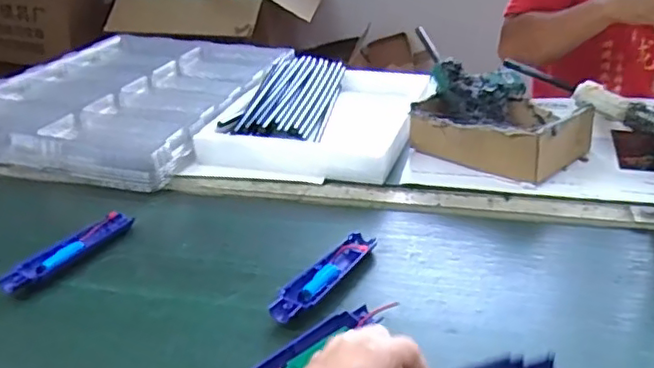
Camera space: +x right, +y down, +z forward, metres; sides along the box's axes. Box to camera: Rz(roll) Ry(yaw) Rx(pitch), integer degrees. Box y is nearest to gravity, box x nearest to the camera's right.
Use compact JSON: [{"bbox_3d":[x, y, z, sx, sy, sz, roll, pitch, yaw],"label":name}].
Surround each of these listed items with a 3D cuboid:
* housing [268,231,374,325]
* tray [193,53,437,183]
[{"bbox_3d":[-0.002,0.096,0.654,0.034,0.021,0.171,15,32,28],"label":"housing"},{"bbox_3d":[0.001,-0.124,1.020,0.305,0.065,0.426,8,30,17],"label":"tray"}]

